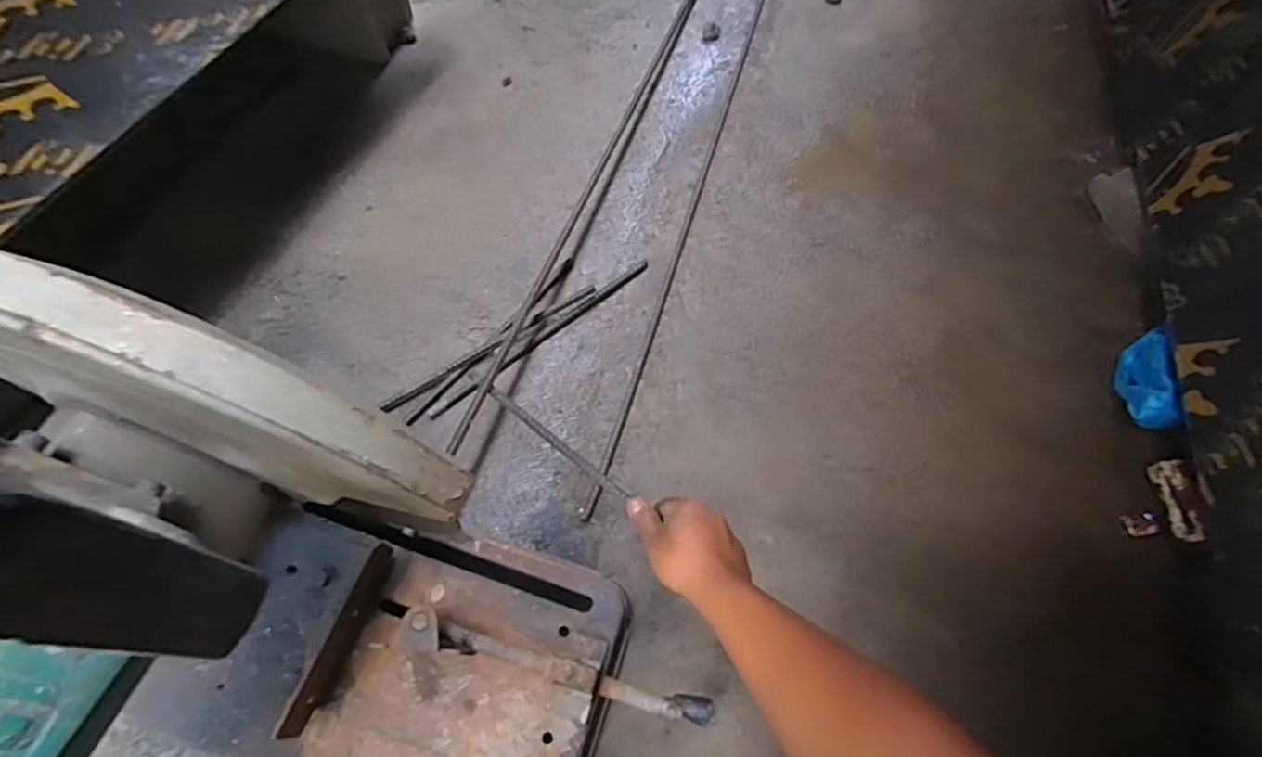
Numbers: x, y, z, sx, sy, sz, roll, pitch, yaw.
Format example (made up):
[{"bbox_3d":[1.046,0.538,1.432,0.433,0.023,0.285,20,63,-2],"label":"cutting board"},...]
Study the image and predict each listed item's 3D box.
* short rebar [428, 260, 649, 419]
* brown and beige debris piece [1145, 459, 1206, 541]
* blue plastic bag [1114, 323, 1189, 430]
[{"bbox_3d":[-0.115,-0.059,0.830,0.362,0.012,0.013,-38,71,-18],"label":"short rebar"},{"bbox_3d":[0.631,0.140,0.708,0.018,0.039,0.096,4,64,0],"label":"brown and beige debris piece"},{"bbox_3d":[0.635,0.002,0.756,0.030,0.066,0.131,9,64,3],"label":"blue plastic bag"}]

